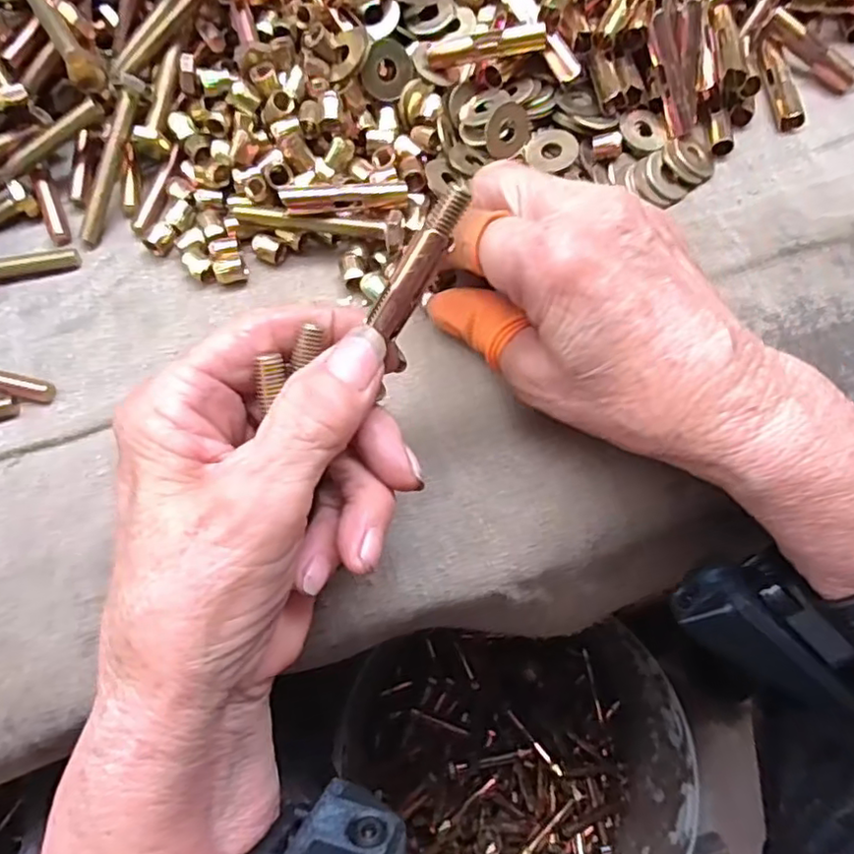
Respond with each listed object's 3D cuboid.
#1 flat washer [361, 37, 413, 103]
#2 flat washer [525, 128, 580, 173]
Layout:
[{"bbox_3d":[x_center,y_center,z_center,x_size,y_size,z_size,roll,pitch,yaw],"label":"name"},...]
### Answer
[{"bbox_3d":[-0.016,-0.144,0.253,0.021,0.004,0.022,-11,117,-22],"label":"flat washer"},{"bbox_3d":[0.052,-0.114,0.258,0.020,0.004,0.020,-3,76,14],"label":"flat washer"}]

